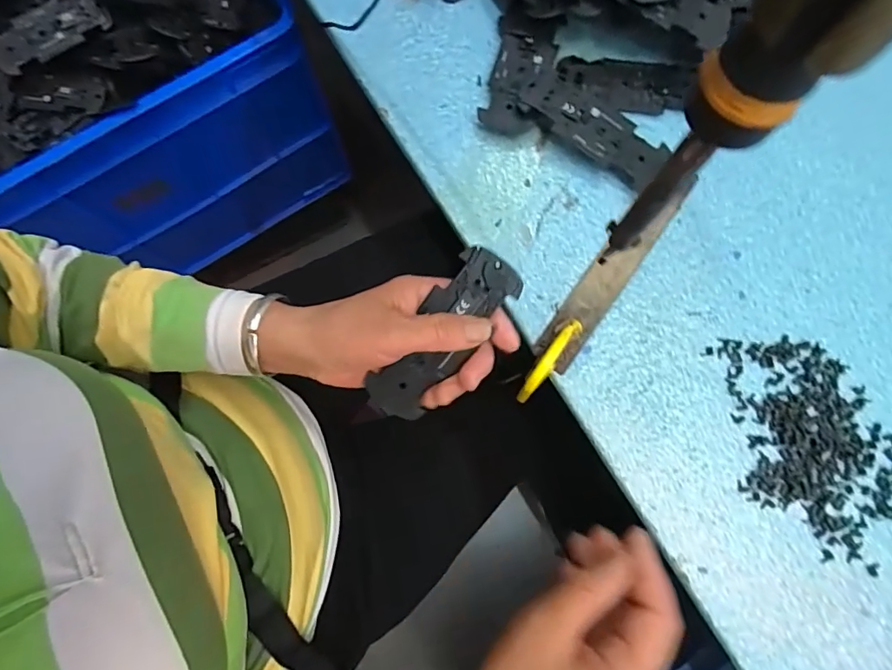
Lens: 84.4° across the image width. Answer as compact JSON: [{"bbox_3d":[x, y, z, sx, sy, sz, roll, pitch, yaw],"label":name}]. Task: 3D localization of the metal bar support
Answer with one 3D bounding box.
[{"bbox_3d":[0.126,-0.053,0.366,0.028,0.008,0.182,36,80,9],"label":"metal bar support"}]

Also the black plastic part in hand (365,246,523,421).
[{"bbox_3d":[-0.003,0.002,0.324,0.043,0.014,0.127,37,105,9],"label":"black plastic part in hand"}]

